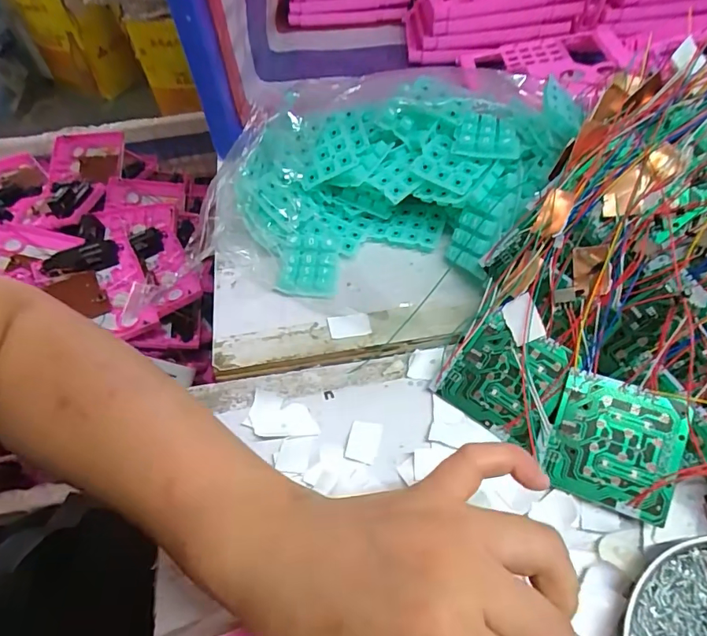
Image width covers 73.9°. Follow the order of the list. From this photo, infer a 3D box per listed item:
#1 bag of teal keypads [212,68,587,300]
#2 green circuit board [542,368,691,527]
[{"bbox_3d":[0.028,-0.110,0.382,0.270,0.093,0.187,8,55,10],"label":"bag of teal keypads"},{"bbox_3d":[0.155,0.074,0.279,0.067,0.004,0.071,17,83,23],"label":"green circuit board"}]

